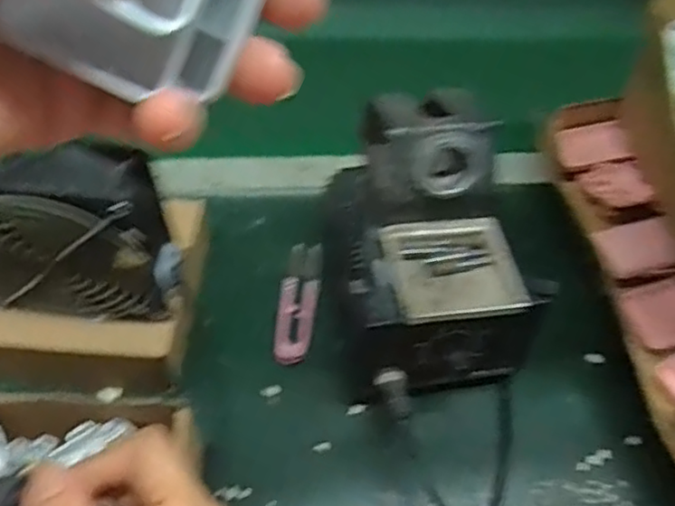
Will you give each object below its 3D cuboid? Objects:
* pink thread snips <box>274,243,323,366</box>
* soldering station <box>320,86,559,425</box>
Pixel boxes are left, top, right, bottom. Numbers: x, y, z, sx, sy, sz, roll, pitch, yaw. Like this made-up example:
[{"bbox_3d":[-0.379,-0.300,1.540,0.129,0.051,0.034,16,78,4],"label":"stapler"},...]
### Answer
[{"bbox_3d":[-0.028,0.034,0.493,0.029,0.014,0.106,4,54,-1],"label":"pink thread snips"},{"bbox_3d":[0.059,-0.005,0.438,0.120,0.158,0.165,-8,55,-9],"label":"soldering station"}]

